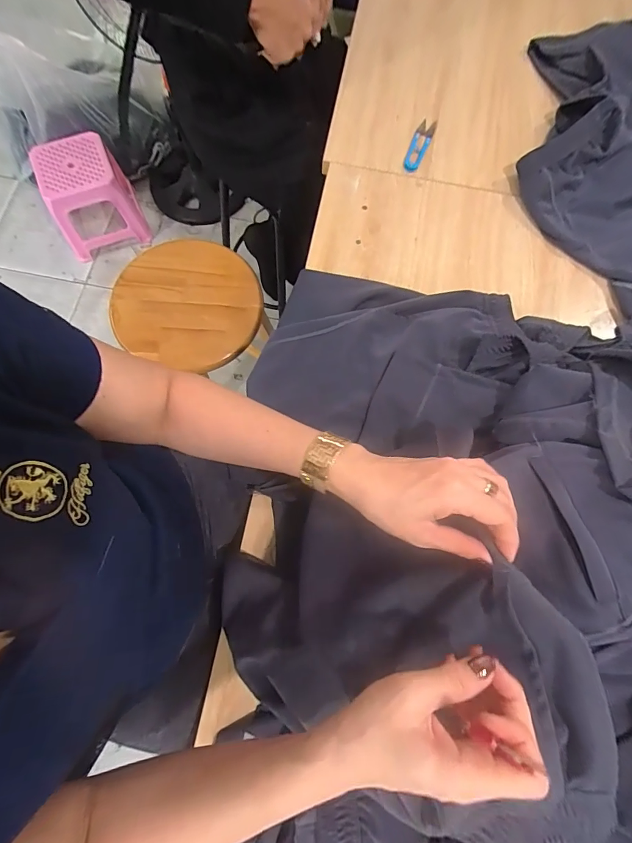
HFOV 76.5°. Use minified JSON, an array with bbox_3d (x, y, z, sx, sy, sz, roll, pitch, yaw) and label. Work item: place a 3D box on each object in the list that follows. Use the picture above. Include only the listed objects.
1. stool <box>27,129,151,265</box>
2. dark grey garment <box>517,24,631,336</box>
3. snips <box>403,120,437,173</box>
[{"bbox_3d":[-0.771,-0.762,1.380,0.262,0.275,0.241,-21,76,-7],"label":"stool"},{"bbox_3d":[0.585,-0.458,0.654,0.512,0.067,0.584,-15,75,-6],"label":"dark grey garment"},{"bbox_3d":[0.178,-0.475,0.691,0.032,0.012,0.120,19,75,4],"label":"snips"}]

